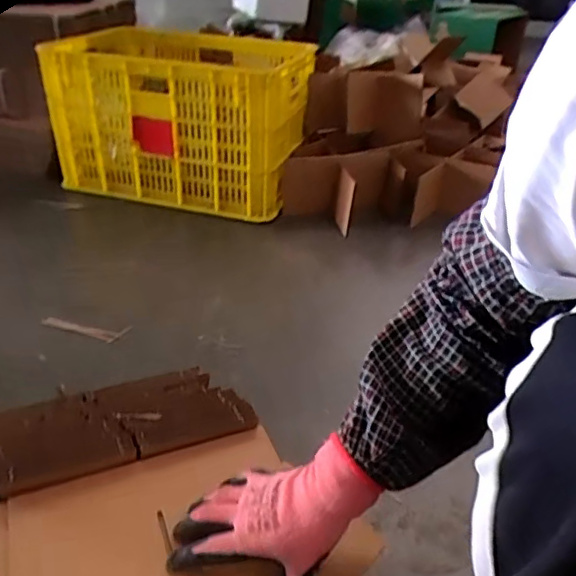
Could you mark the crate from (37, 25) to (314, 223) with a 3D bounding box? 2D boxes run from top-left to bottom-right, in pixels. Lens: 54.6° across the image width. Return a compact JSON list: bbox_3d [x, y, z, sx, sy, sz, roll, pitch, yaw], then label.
[{"bbox_3d":[-0.239,-0.410,1.328,0.521,0.329,0.429,15,35,18],"label":"crate"}]

